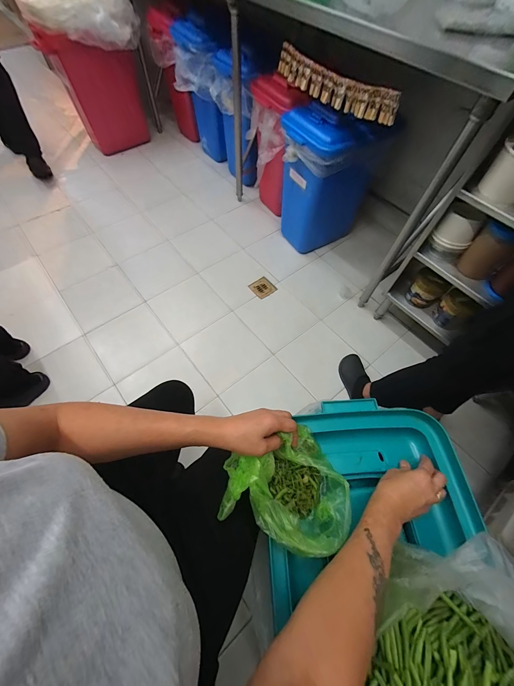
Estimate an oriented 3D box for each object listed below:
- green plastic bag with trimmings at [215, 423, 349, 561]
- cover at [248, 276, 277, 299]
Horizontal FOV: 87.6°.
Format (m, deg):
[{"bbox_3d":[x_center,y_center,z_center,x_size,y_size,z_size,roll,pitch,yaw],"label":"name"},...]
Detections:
[{"bbox_3d":[0.037,0.222,0.404,0.175,0.100,0.148,-8,63,-7],"label":"green plastic bag with trimmings"},{"bbox_3d":[0.032,-0.286,1.387,0.113,0.013,0.106,-40,71,-21],"label":"cover"}]

